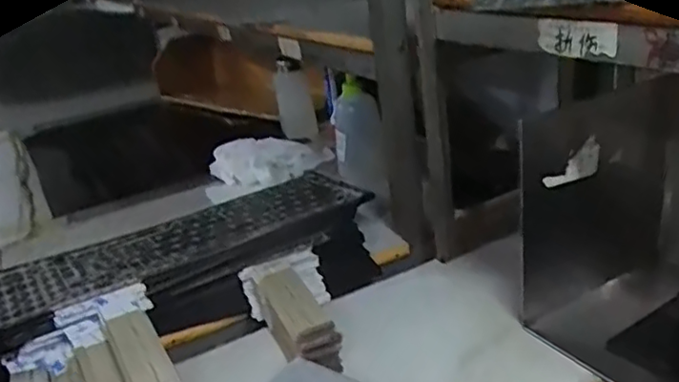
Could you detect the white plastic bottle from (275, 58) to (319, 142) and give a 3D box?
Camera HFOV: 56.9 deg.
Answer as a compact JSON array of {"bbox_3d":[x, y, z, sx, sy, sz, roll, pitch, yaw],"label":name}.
[{"bbox_3d":[-0.077,-0.148,1.047,0.050,0.138,0.054,-18,6,-24],"label":"white plastic bottle"}]

